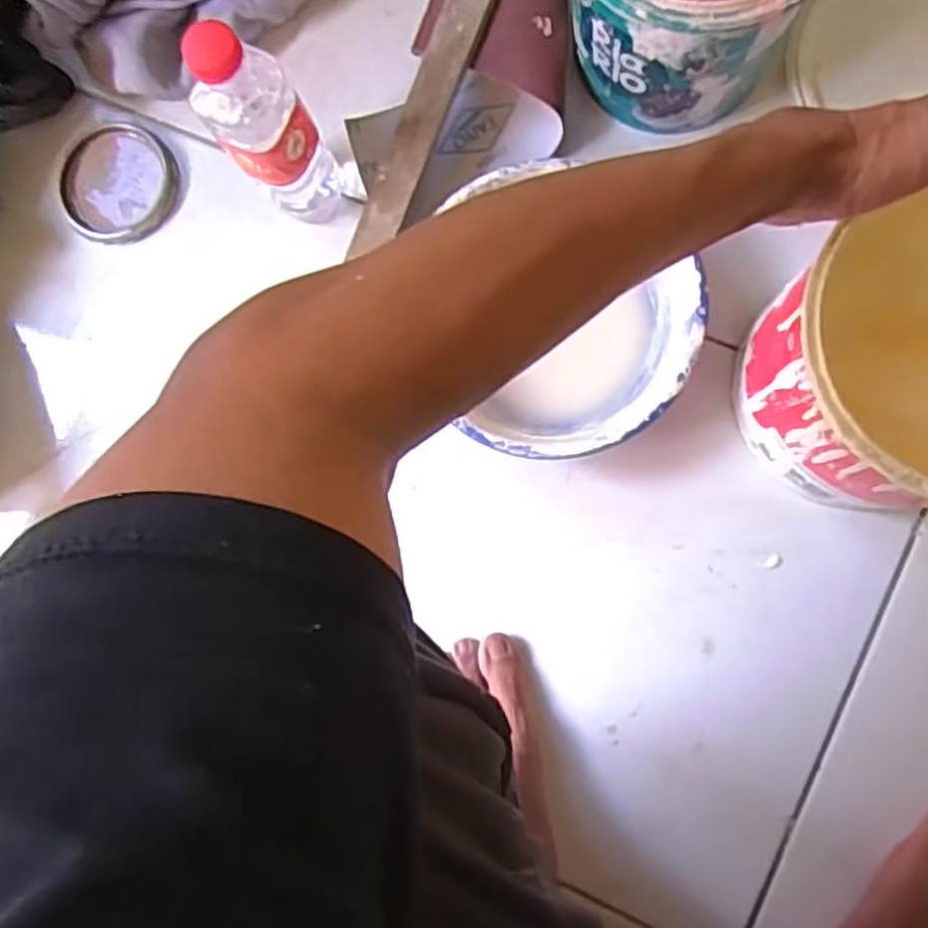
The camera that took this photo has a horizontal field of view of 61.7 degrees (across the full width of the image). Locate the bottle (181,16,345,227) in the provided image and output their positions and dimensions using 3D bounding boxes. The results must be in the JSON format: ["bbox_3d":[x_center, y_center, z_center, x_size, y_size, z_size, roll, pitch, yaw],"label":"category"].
[{"bbox_3d":[-0.129,-0.221,0.521,0.057,0.185,0.056,0,86,6],"label":"bottle"}]

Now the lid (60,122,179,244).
[{"bbox_3d":[-0.284,-0.229,0.635,0.090,0.014,0.094,0,86,6],"label":"lid"}]

